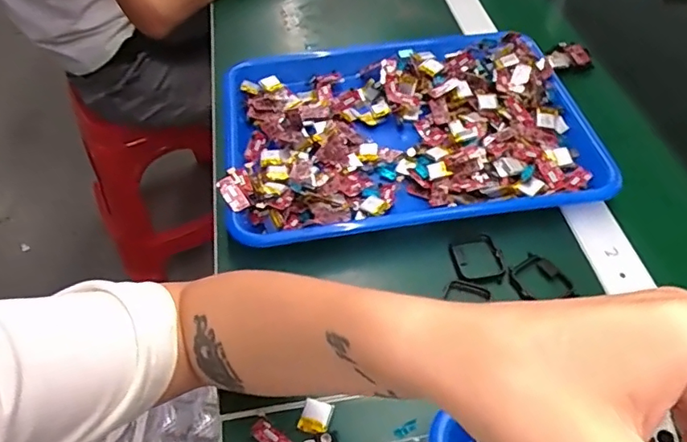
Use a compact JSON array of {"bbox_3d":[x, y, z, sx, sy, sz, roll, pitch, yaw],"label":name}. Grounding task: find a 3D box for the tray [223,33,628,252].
[{"bbox_3d":[0.052,-0.089,0.508,0.326,0.041,0.250,-7,51,-6],"label":"tray"}]

